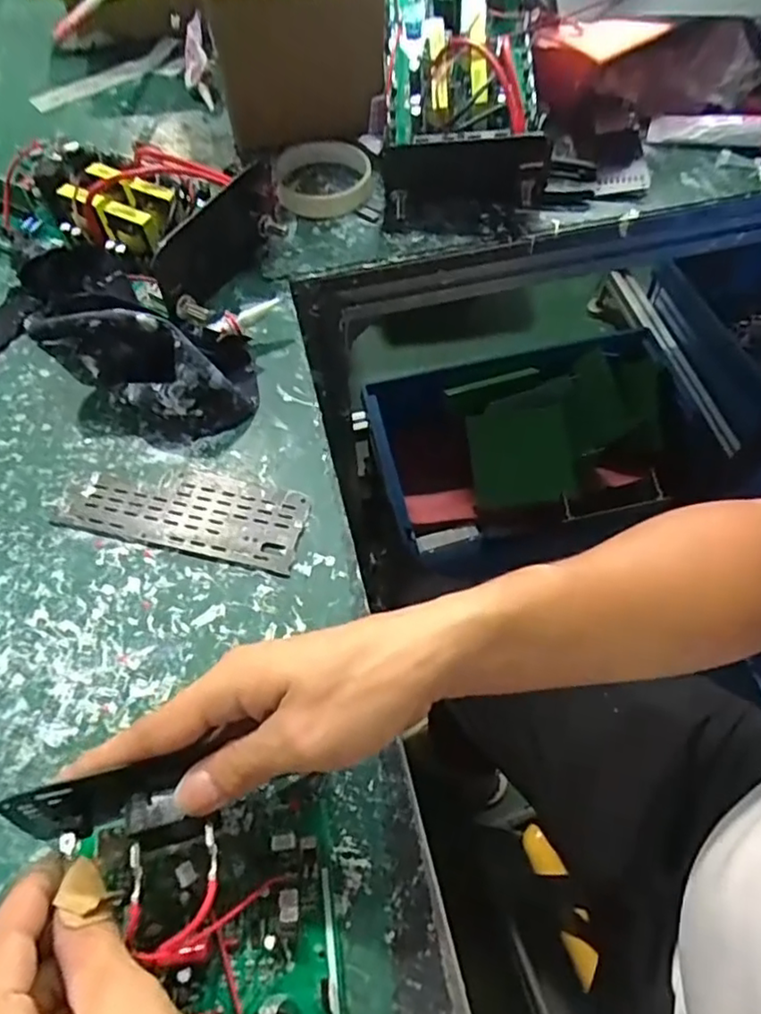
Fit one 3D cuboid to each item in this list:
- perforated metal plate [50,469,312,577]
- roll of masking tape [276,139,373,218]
[{"bbox_3d":[-0.124,0.001,0.394,0.151,0.004,0.057,11,62,8],"label":"perforated metal plate"},{"bbox_3d":[-0.050,-0.289,0.544,0.084,0.021,0.083,-1,61,1],"label":"roll of masking tape"}]

